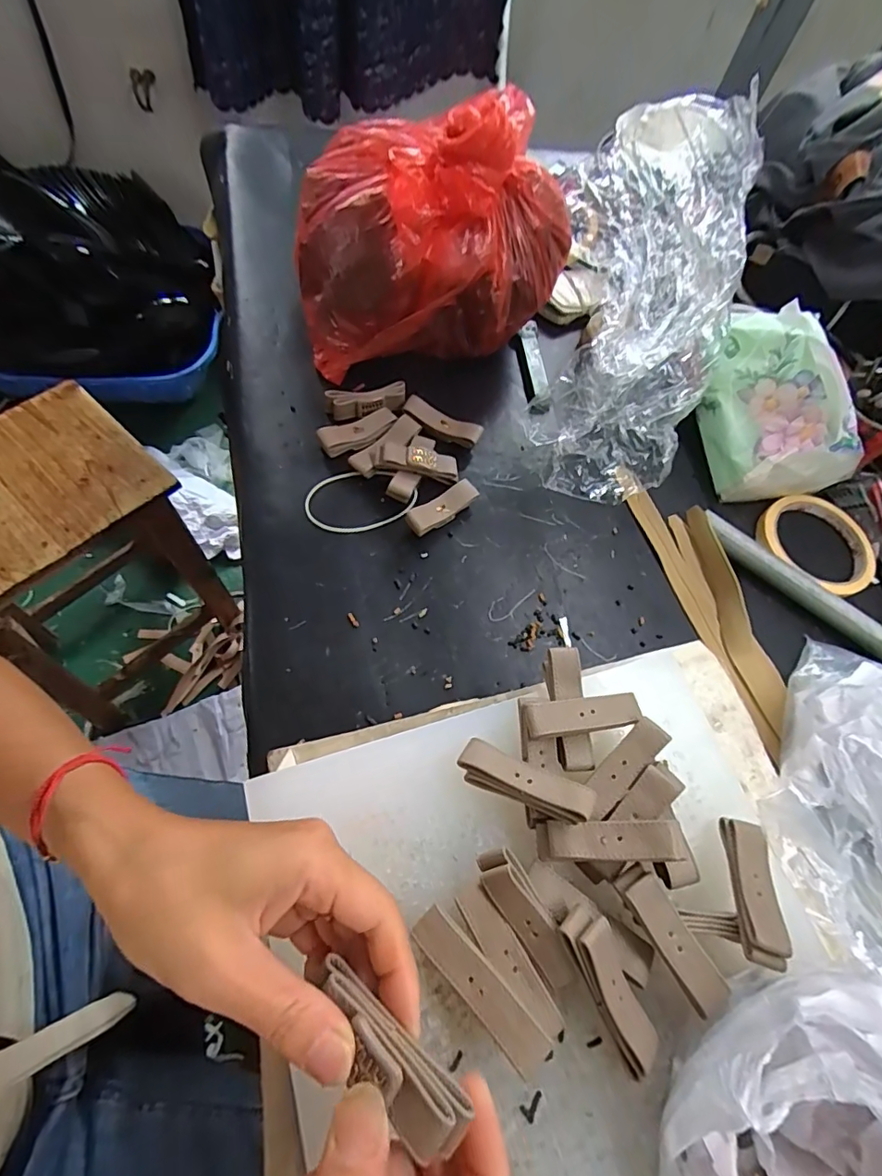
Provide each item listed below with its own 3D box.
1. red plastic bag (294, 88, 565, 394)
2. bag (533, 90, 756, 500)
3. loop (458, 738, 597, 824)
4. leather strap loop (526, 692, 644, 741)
[{"bbox_3d":[-0.010,-0.288,0.406,0.203,0.142,0.151,-8,66,-11],"label":"red plastic bag"},{"bbox_3d":[0.162,-0.260,0.437,0.131,0.116,0.348,18,63,1],"label":"bag"},{"bbox_3d":[0.041,0.097,0.260,0.066,0.012,0.022,15,66,27],"label":"loop"},{"bbox_3d":[0.076,0.067,0.277,0.065,0.011,0.018,-5,65,-10],"label":"leather strap loop"}]

